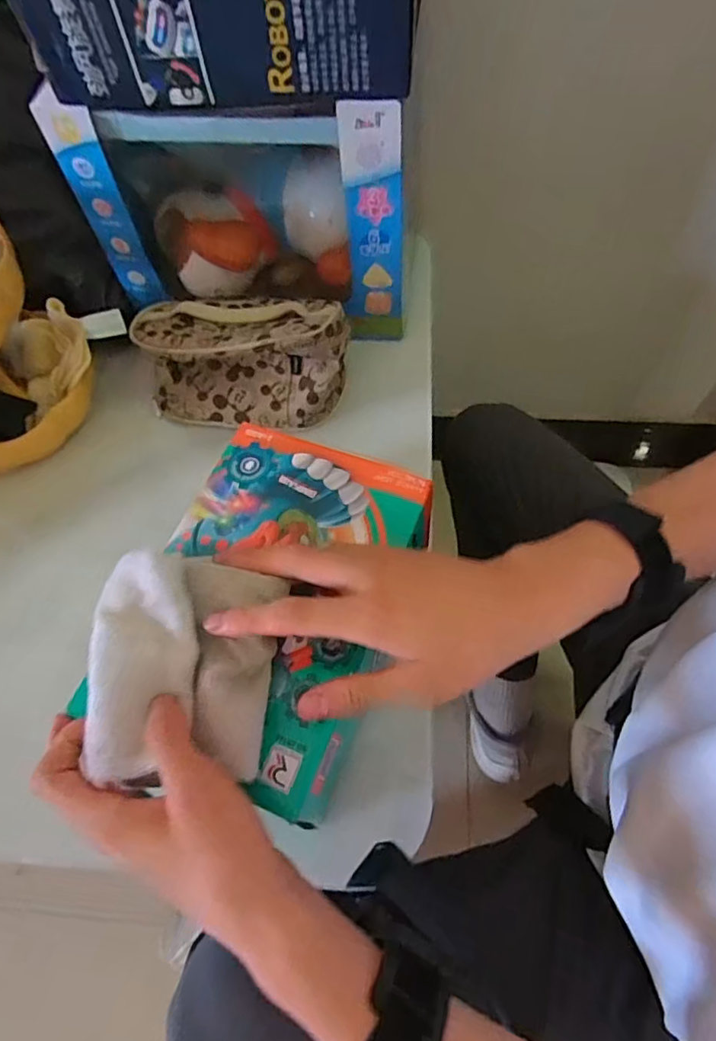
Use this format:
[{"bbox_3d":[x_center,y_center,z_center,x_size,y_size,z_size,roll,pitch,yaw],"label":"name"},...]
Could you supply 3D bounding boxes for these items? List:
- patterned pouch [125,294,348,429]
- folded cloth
[{"bbox_3d":[-0.107,-0.163,0.543,0.195,0.092,0.115,9,63,8],"label":"patterned pouch"},{"bbox_3d":[-0.092,0.074,0.291,0.094,0.015,0.110,12,66,-8],"label":"folded cloth"}]

